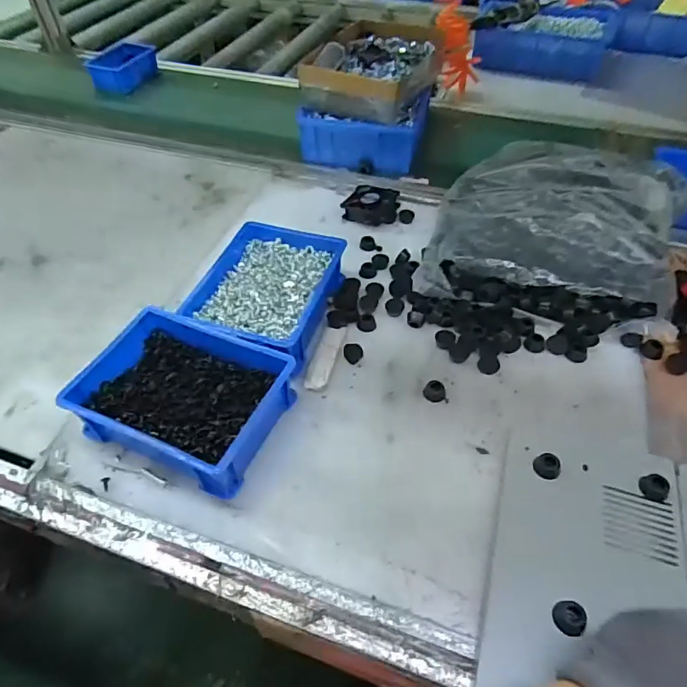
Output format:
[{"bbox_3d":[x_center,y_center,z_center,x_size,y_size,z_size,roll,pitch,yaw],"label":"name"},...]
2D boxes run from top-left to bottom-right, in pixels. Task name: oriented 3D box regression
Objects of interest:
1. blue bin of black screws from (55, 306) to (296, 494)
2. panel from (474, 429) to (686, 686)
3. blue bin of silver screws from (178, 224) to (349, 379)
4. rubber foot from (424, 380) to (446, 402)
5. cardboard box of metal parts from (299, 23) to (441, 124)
[{"bbox_3d":[-0.167,0.056,0.525,0.202,0.064,0.147,20,52,18],"label":"blue bin of black screws"},{"bbox_3d":[0.207,0.195,0.420,0.154,0.018,0.268,13,50,13],"label":"panel"},{"bbox_3d":[-0.093,-0.067,0.629,0.155,0.057,0.199,12,50,12],"label":"blue bin of silver screws"},{"bbox_3d":[0.103,0.052,0.561,0.023,0.010,0.024,8,49,9],"label":"rubber foot"},{"bbox_3d":[0.058,-0.485,0.875,0.189,0.068,0.264,15,51,13],"label":"cardboard box of metal parts"}]

